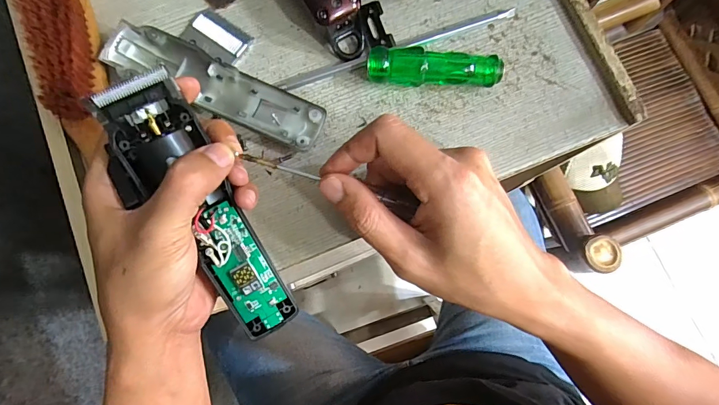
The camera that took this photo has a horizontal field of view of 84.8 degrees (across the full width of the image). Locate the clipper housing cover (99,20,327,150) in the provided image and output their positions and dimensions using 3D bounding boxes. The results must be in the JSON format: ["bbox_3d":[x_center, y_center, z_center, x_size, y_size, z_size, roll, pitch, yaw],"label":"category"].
[{"bbox_3d":[-0.100,-0.083,0.279,0.157,0.018,0.038,23,80,5],"label":"clipper housing cover"}]

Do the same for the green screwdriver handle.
[{"bbox_3d":[0.052,-0.092,0.275,0.090,0.022,0.021,4,79,1],"label":"green screwdriver handle"}]

